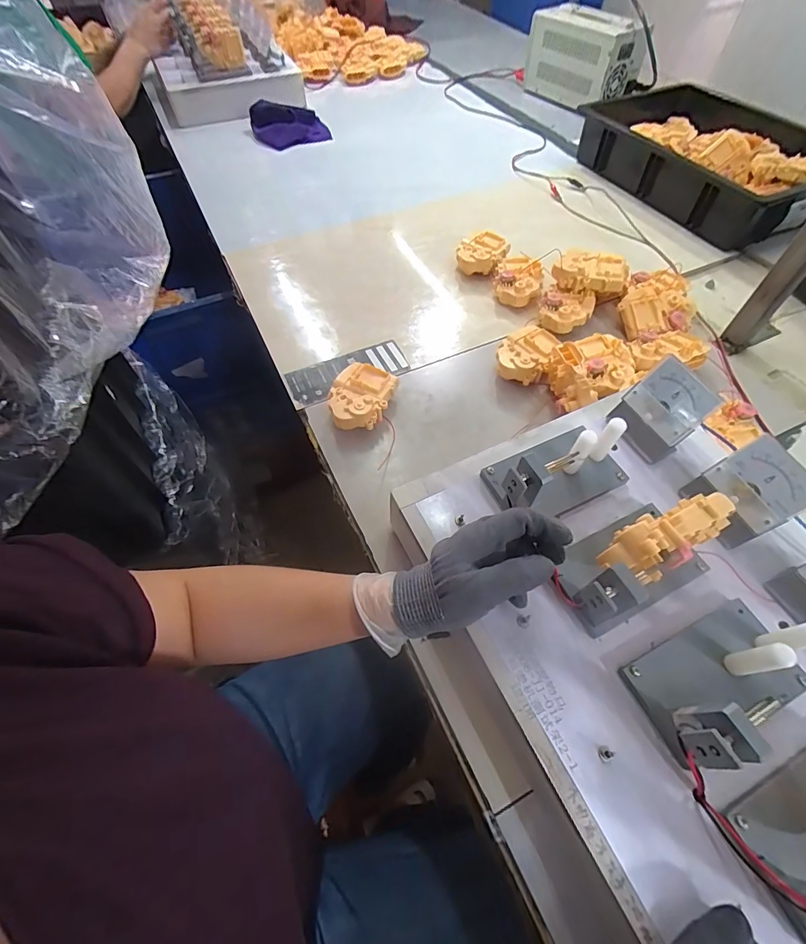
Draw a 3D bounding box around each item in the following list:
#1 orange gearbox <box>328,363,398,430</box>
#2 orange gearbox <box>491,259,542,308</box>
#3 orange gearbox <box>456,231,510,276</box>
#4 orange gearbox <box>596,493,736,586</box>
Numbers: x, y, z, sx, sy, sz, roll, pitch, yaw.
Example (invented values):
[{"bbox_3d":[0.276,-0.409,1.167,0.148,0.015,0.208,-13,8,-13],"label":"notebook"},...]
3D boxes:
[{"bbox_3d":[-0.053,-0.092,0.539,0.074,0.039,0.102,15,59,10],"label":"orange gearbox"},{"bbox_3d":[0.177,-0.296,0.671,0.074,0.036,0.097,12,58,8],"label":"orange gearbox"},{"bbox_3d":[0.132,-0.361,0.715,0.074,0.036,0.094,18,59,11],"label":"orange gearbox"},{"bbox_3d":[0.191,0.045,0.306,0.095,0.033,0.036,-24,60,-14],"label":"orange gearbox"}]

